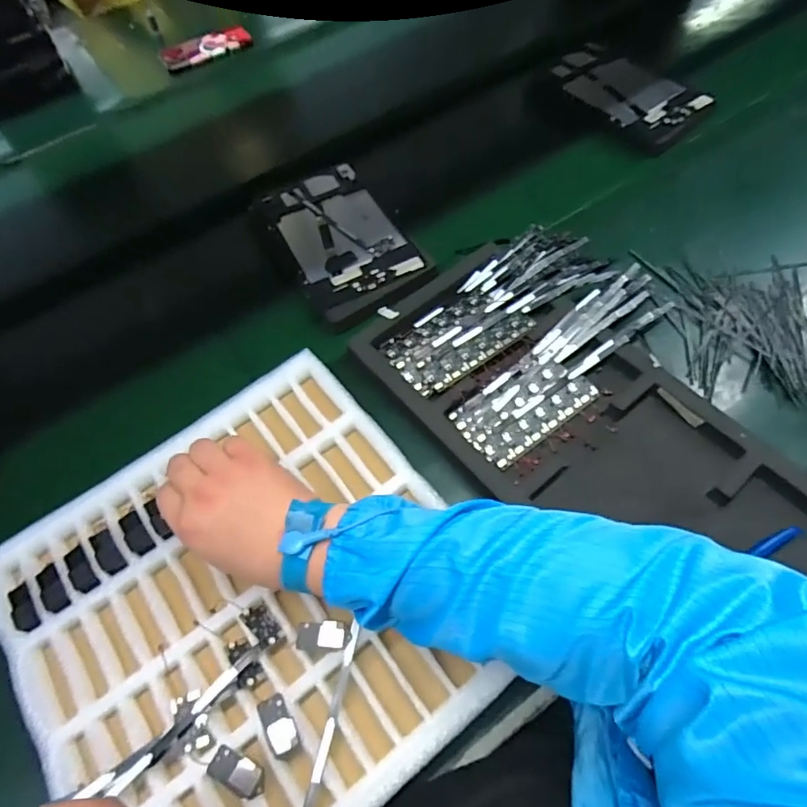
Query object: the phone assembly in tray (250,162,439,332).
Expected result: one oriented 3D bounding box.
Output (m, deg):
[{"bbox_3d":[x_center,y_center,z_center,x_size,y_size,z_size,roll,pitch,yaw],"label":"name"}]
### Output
[{"bbox_3d":[-0.082,-0.213,0.668,0.147,0.016,0.265,-28,62,-13],"label":"phone assembly in tray"}]

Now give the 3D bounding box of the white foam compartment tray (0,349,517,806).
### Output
[{"bbox_3d":[-0.127,0.157,0.417,0.339,0.036,0.343,-34,64,-16],"label":"white foam compartment tray"}]

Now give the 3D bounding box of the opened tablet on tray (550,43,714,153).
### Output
[{"bbox_3d":[0.327,-0.463,0.777,0.143,0.027,0.227,-38,65,-18],"label":"opened tablet on tray"}]

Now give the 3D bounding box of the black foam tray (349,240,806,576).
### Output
[{"bbox_3d":[0.181,0.028,0.508,0.235,0.053,0.474,-36,64,-17],"label":"black foam tray"}]

